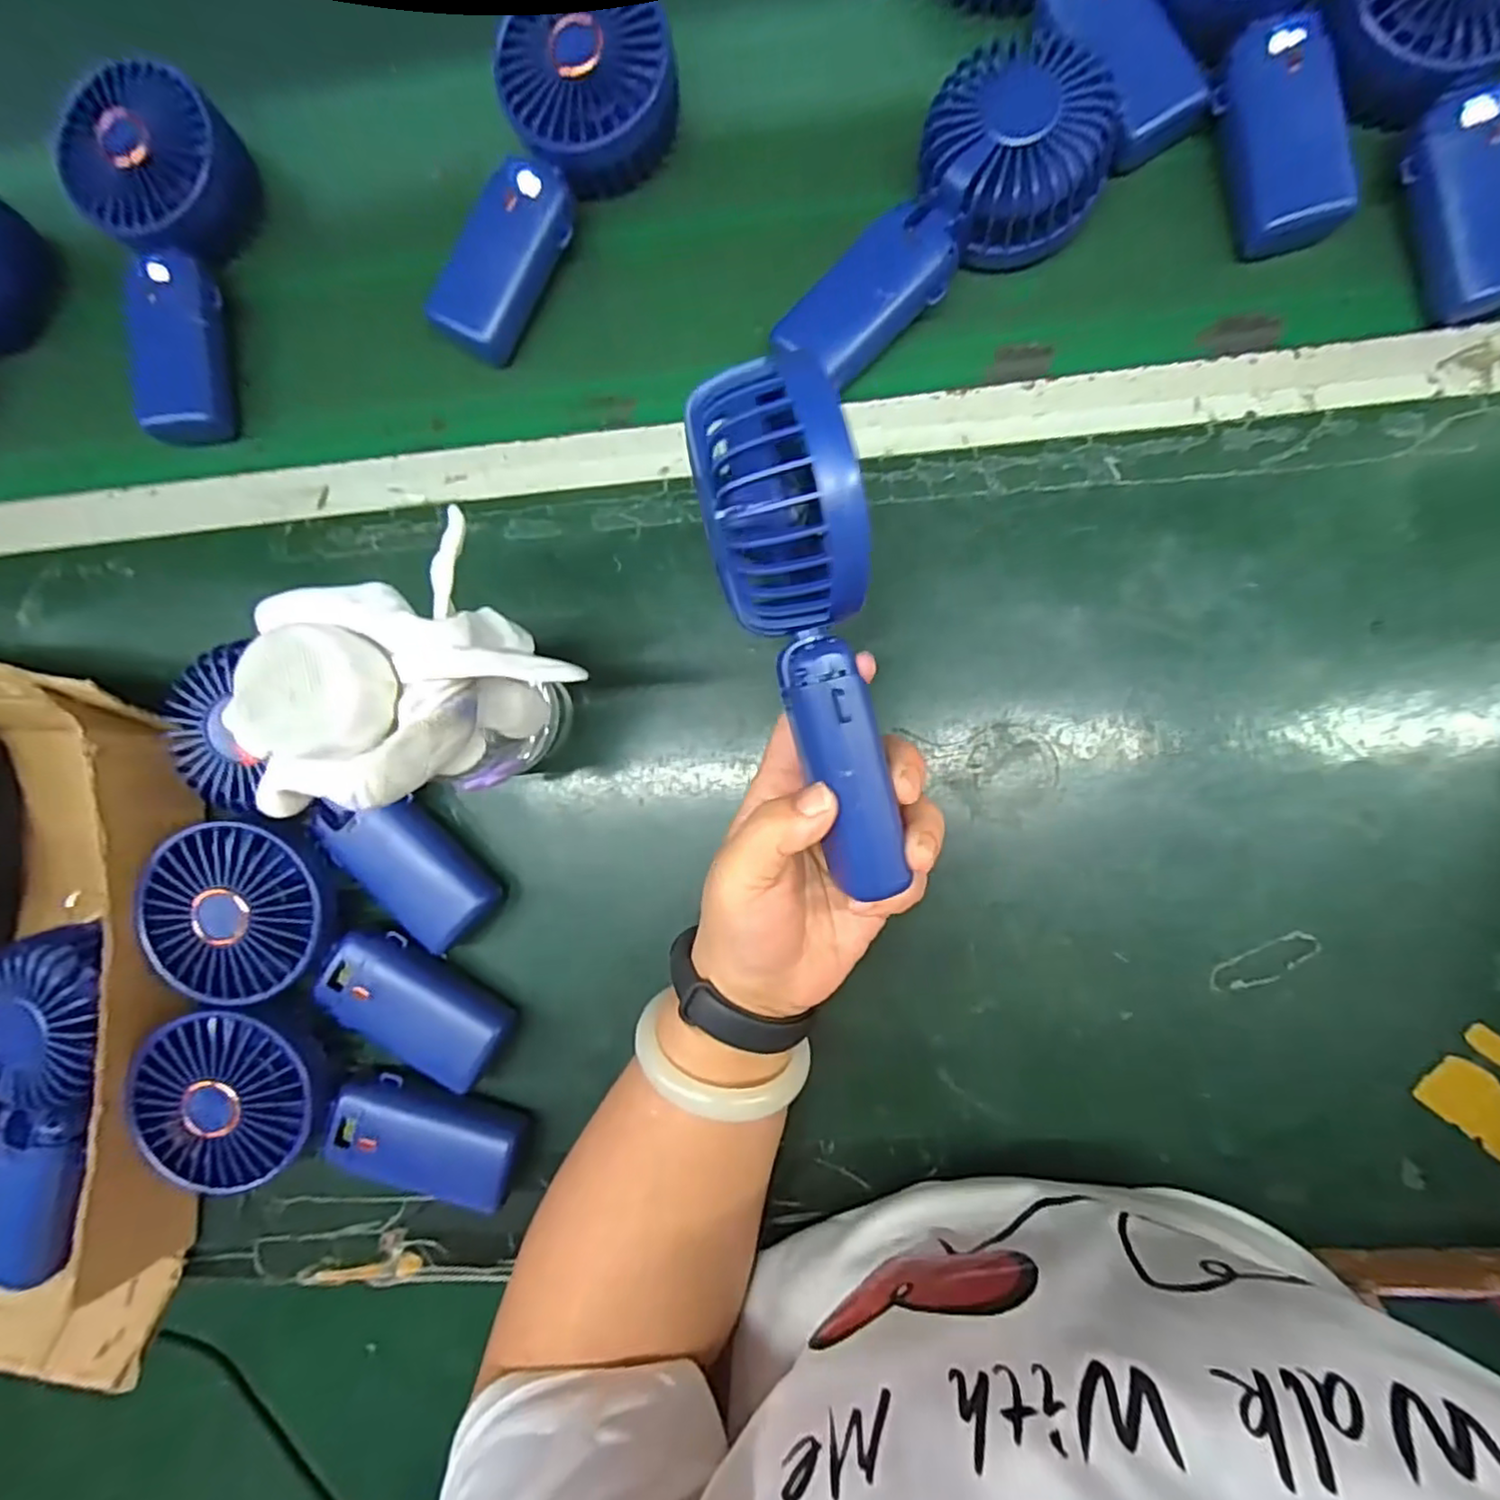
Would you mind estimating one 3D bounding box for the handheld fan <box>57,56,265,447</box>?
[{"bbox_3d":[-0.312,-0.270,0.367,0.083,0.033,0.182,-9,90,6],"label":"handheld fan"}]

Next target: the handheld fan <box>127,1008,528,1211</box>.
[{"bbox_3d":[-0.207,0.188,0.339,0.179,0.053,0.091,27,93,6],"label":"handheld fan"}]

